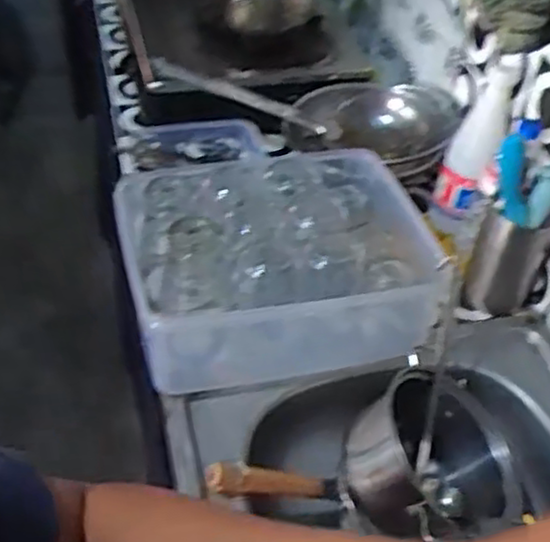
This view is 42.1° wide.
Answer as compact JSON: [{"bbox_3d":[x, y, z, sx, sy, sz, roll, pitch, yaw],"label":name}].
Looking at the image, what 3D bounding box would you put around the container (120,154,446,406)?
[{"bbox_3d":[0.005,-0.022,0.914,0.377,0.133,0.322,-5,45,-10],"label":"container"}]

